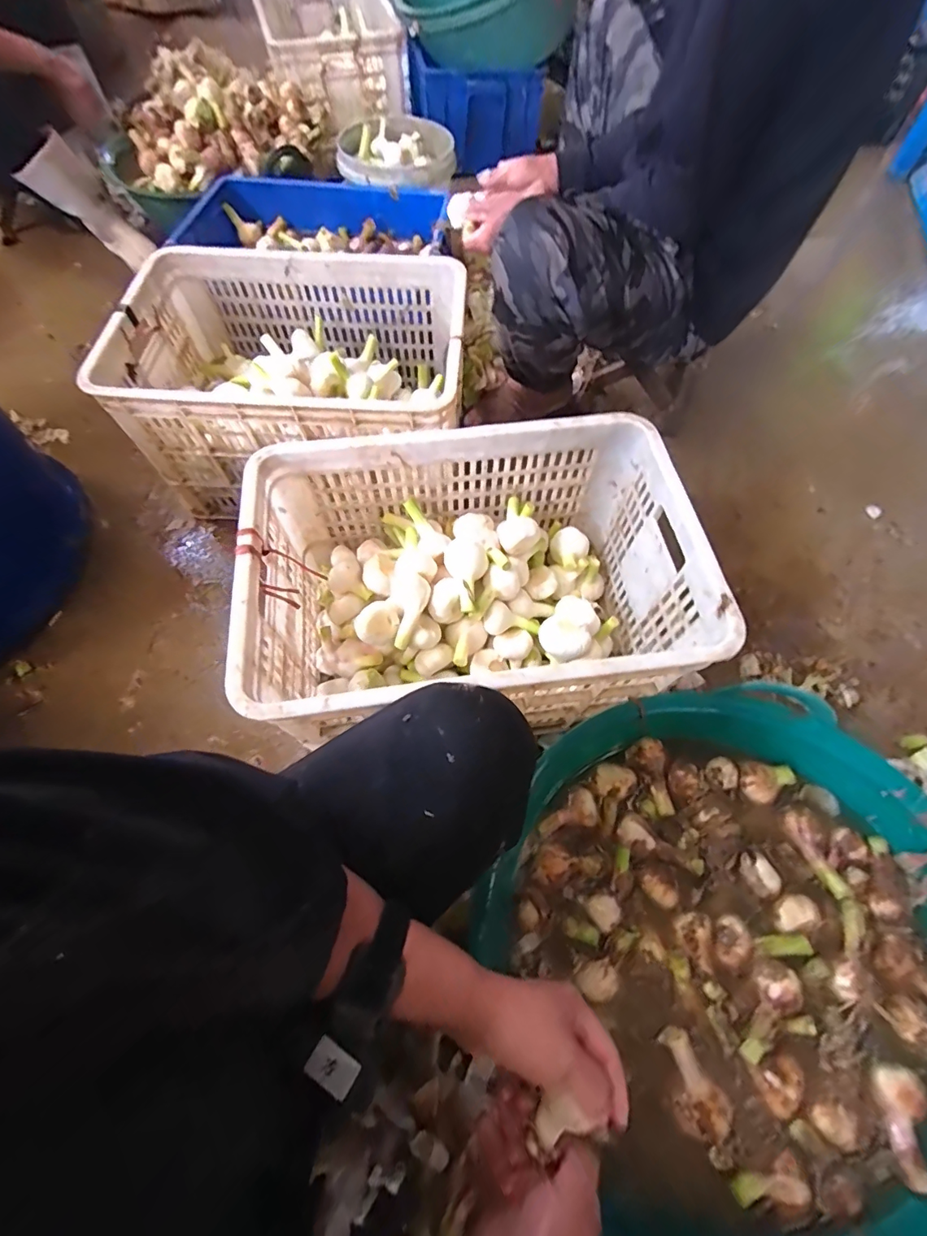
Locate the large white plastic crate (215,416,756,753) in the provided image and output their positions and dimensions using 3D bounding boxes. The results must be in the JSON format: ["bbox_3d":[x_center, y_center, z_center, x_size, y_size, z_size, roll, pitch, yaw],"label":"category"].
[{"bbox_3d":[0.014,-0.036,0.644,0.521,0.246,0.350,-7,64,-4],"label":"large white plastic crate"}]

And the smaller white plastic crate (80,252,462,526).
[{"bbox_3d":[-0.272,-0.412,0.824,0.539,0.227,0.388,6,64,3],"label":"smaller white plastic crate"}]

